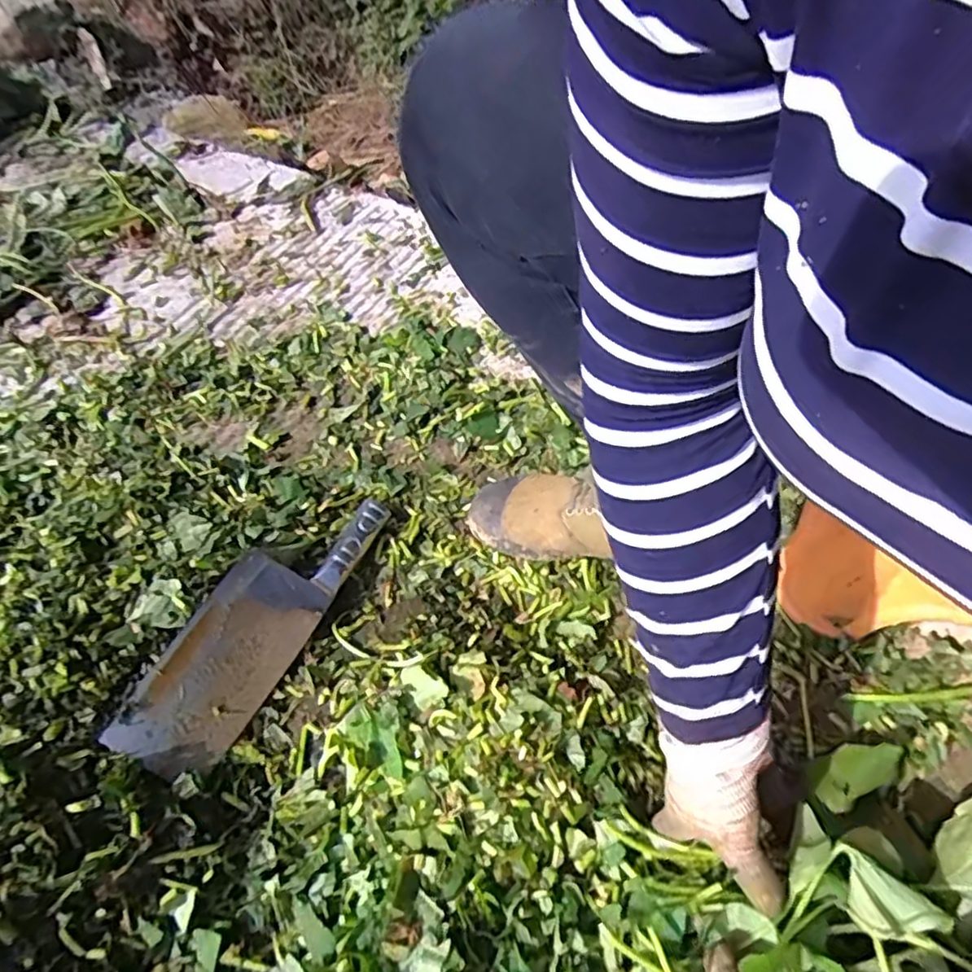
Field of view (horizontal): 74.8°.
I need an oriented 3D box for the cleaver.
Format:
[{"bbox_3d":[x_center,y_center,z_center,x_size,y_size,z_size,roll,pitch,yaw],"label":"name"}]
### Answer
[{"bbox_3d":[-0.199,0.111,0.576,0.091,0.012,0.295,33,53,-5],"label":"cleaver"}]

